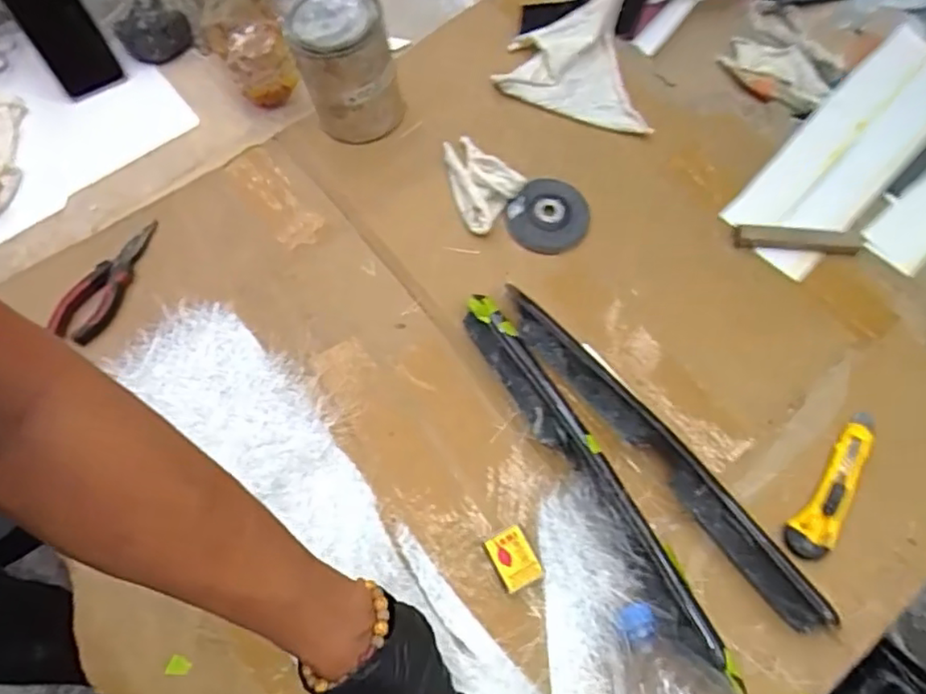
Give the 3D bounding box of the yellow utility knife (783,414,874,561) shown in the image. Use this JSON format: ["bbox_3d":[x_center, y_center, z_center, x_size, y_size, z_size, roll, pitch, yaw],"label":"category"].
[{"bbox_3d":[0.352,0.127,0.585,0.036,0.013,0.157,35,70,14],"label":"yellow utility knife"}]

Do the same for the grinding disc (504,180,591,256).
[{"bbox_3d":[0.098,-0.147,0.702,0.095,0.020,0.081,-42,72,-17],"label":"grinding disc"}]

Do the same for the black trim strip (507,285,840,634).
[{"bbox_3d":[0.178,0.088,0.588,0.050,0.039,0.413,-35,71,-15],"label":"black trim strip"}]

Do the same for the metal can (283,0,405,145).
[{"bbox_3d":[-0.131,-0.313,0.713,0.104,0.140,0.103,0,66,0],"label":"metal can"}]

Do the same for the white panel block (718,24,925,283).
[{"bbox_3d":[0.463,-0.232,0.734,0.127,0.041,0.375,41,72,16],"label":"white panel block"}]

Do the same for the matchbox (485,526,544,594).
[{"bbox_3d":[0.045,0.187,0.553,0.037,0.013,0.049,-23,68,-10],"label":"matchbox"}]

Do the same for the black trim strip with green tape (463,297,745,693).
[{"bbox_3d":[0.116,0.113,0.572,0.055,0.038,0.417,-27,69,-12],"label":"black trim strip with green tape"}]

